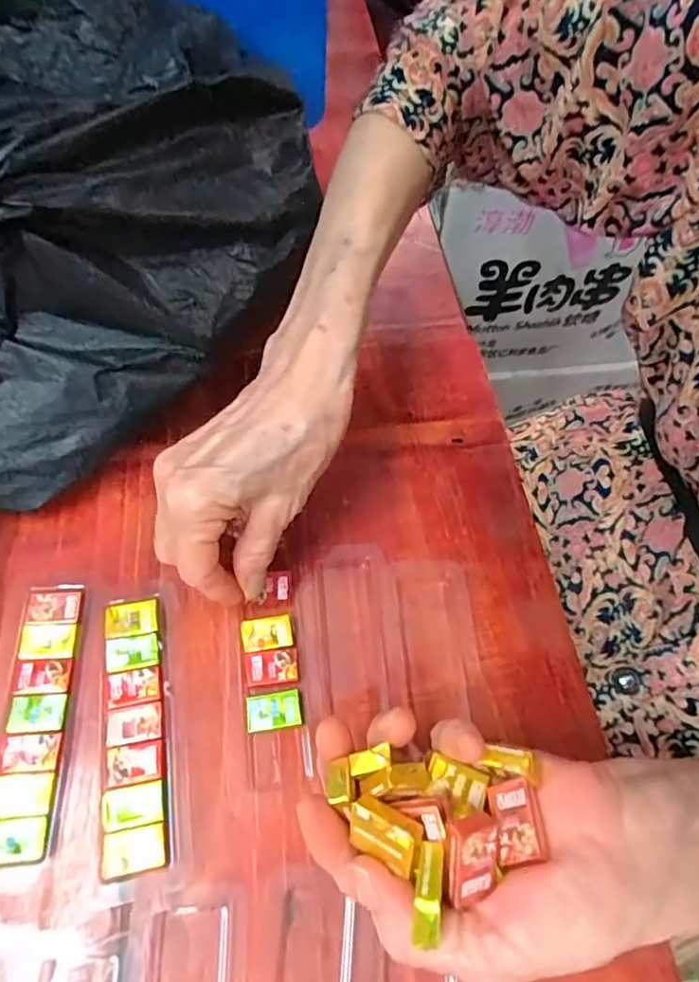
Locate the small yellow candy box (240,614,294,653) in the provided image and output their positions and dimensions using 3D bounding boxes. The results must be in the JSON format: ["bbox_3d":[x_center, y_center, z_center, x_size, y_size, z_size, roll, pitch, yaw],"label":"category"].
[{"bbox_3d":[-0.043,0.074,0.298,0.025,0.008,0.016,-9,62,-10],"label":"small yellow candy box"}]

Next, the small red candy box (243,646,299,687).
[{"bbox_3d":[-0.039,0.089,0.290,0.026,0.007,0.016,-8,62,-9],"label":"small red candy box"}]

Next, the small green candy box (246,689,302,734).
[{"bbox_3d":[-0.037,0.107,0.279,0.026,0.005,0.017,-7,62,-9],"label":"small green candy box"}]

